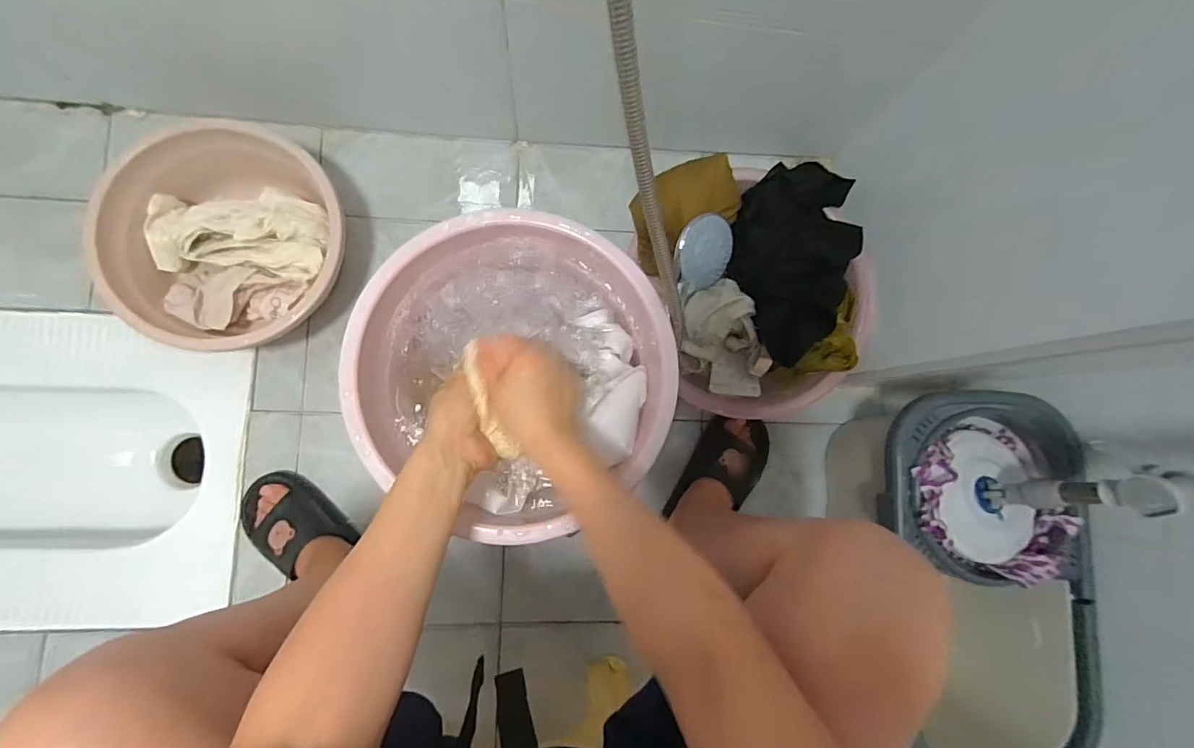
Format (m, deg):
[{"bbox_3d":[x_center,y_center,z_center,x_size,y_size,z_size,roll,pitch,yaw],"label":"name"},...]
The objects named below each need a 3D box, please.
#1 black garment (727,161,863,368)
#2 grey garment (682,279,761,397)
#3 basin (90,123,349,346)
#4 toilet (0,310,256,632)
[{"bbox_3d":[0.262,-0.159,0.670,0.158,0.106,0.288,14,83,-4],"label":"black garment"},{"bbox_3d":[0.169,-0.045,0.669,0.108,0.050,0.158,-10,85,-7],"label":"grey garment"},{"bbox_3d":[-0.503,-0.172,0.705,0.287,0.122,0.275,1,84,-6],"label":"basin"},{"bbox_3d":[-0.804,0.138,0.814,0.575,0.257,0.435,1,84,-6],"label":"toilet"}]

